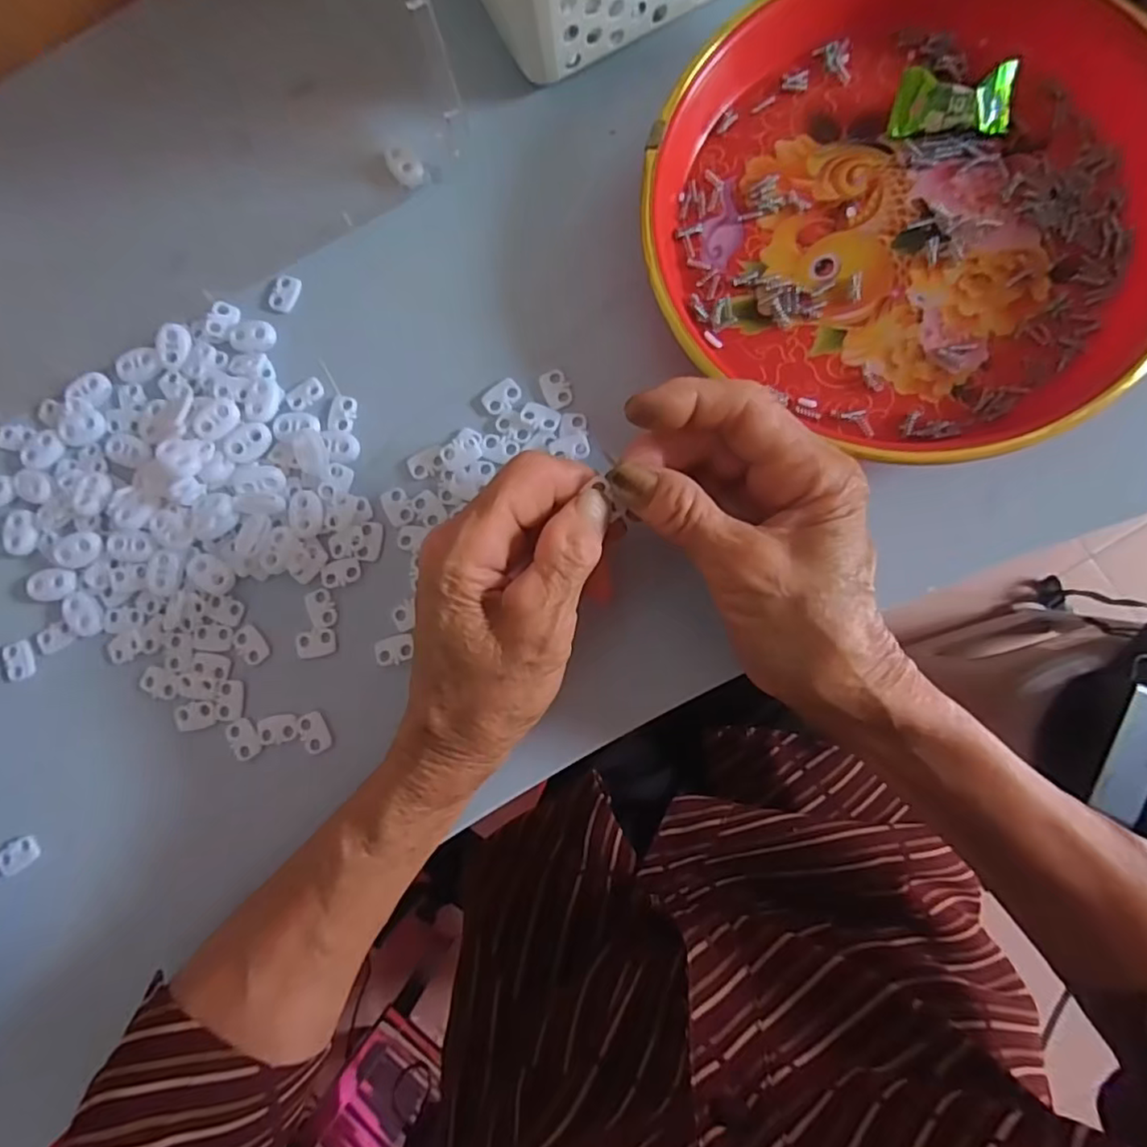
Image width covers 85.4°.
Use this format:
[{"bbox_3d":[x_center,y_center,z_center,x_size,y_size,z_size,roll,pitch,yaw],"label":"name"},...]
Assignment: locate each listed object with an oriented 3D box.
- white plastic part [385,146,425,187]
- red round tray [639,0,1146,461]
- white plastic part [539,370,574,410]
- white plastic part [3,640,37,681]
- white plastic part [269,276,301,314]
[{"bbox_3d":[-0.083,-0.200,0.305,0.012,0.004,0.023,-42,83,0],"label":"white plastic part"},{"bbox_3d":[0.147,-0.162,0.266,0.211,0.032,0.200,0,85,4],"label":"red round tray"},{"bbox_3d":[-0.008,-0.086,0.289,0.013,0.004,0.018,-18,84,3],"label":"white plastic part"},{"bbox_3d":[-0.262,0.041,0.293,0.014,0.004,0.018,-15,84,3],"label":"white plastic part"},{"bbox_3d":[-0.142,-0.138,0.306,0.013,0.004,0.018,22,87,6],"label":"white plastic part"}]

